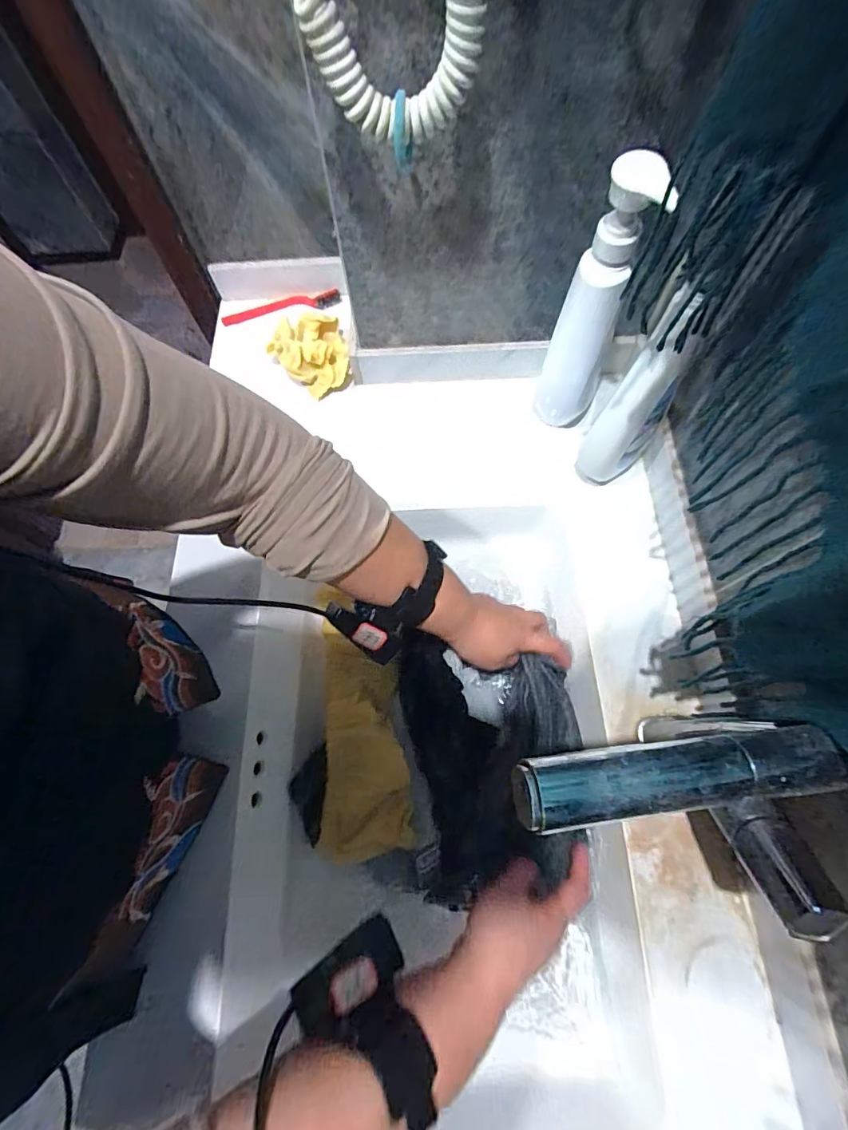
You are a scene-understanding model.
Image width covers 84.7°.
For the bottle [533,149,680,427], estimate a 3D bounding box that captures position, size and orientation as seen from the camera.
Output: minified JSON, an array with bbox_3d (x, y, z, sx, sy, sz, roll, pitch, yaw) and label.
[{"bbox_3d":[0.168,-0.247,0.464,0.063,0.261,0.055,22,69,10],"label":"bottle"}]

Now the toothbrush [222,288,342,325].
[{"bbox_3d":[-0.200,-0.366,0.653,0.166,0.020,0.024,-11,68,-3],"label":"toothbrush"}]

